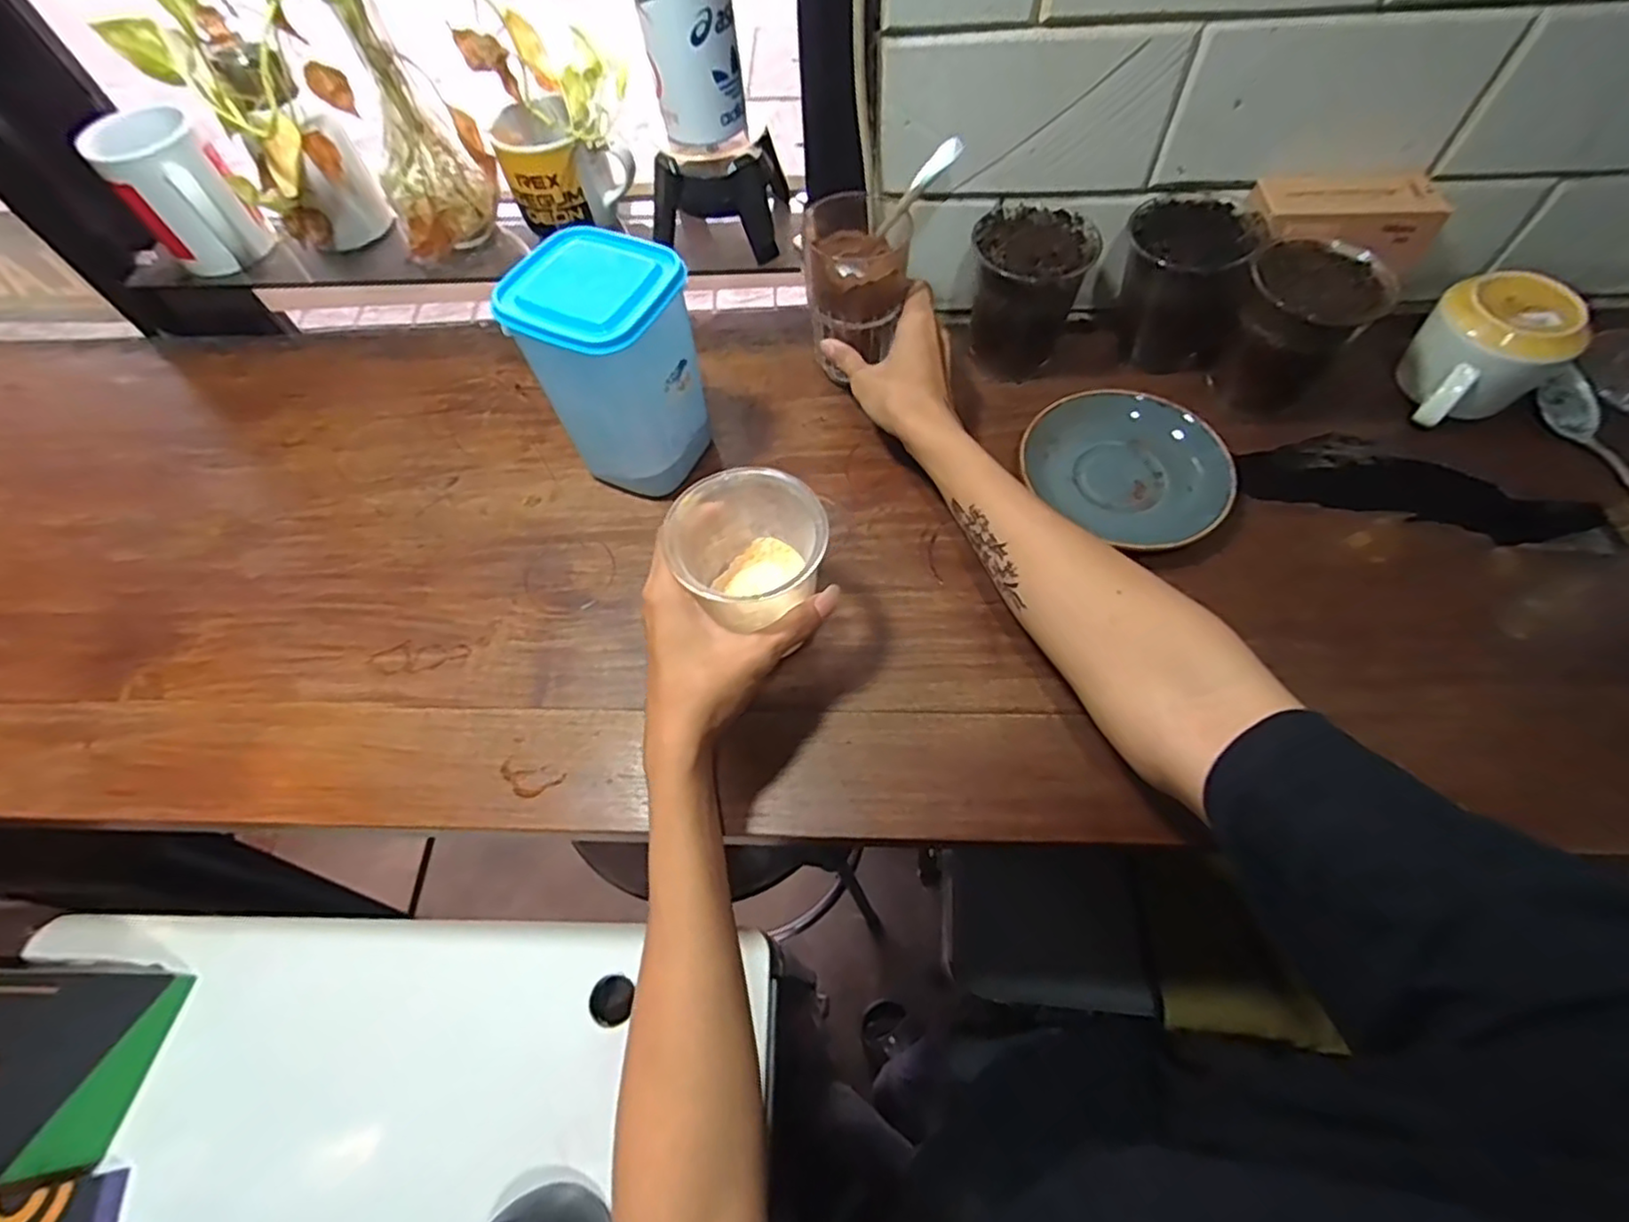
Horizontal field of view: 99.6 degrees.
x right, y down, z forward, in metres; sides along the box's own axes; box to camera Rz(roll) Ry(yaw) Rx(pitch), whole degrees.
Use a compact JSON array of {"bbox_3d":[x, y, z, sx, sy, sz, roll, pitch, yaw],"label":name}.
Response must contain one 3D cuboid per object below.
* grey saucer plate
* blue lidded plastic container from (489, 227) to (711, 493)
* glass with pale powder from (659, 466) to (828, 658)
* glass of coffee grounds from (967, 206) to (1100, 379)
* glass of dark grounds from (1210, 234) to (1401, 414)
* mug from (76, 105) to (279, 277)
[{"bbox_3d":[0.228,-0.106,0.496,0.120,0.023,0.135,-40,67,-18],"label":"grey saucer plate"},{"bbox_3d":[-0.133,-0.158,0.474,0.091,0.157,0.090,19,64,13],"label":"blue lidded plastic container"},{"bbox_3d":[-0.038,-0.030,0.410,0.083,0.079,0.080,-1,61,2],"label":"glass with pale powder"},{"bbox_3d":[0.162,-0.248,0.541,0.086,0.101,0.083,5,62,5],"label":"glass of coffee grounds"},{"bbox_3d":[0.344,-0.202,0.500,0.085,0.093,0.071,32,67,18],"label":"glass of dark grounds"},{"bbox_3d":[-0.503,-0.329,0.552,0.076,0.090,0.102,-40,67,-18],"label":"mug"}]

